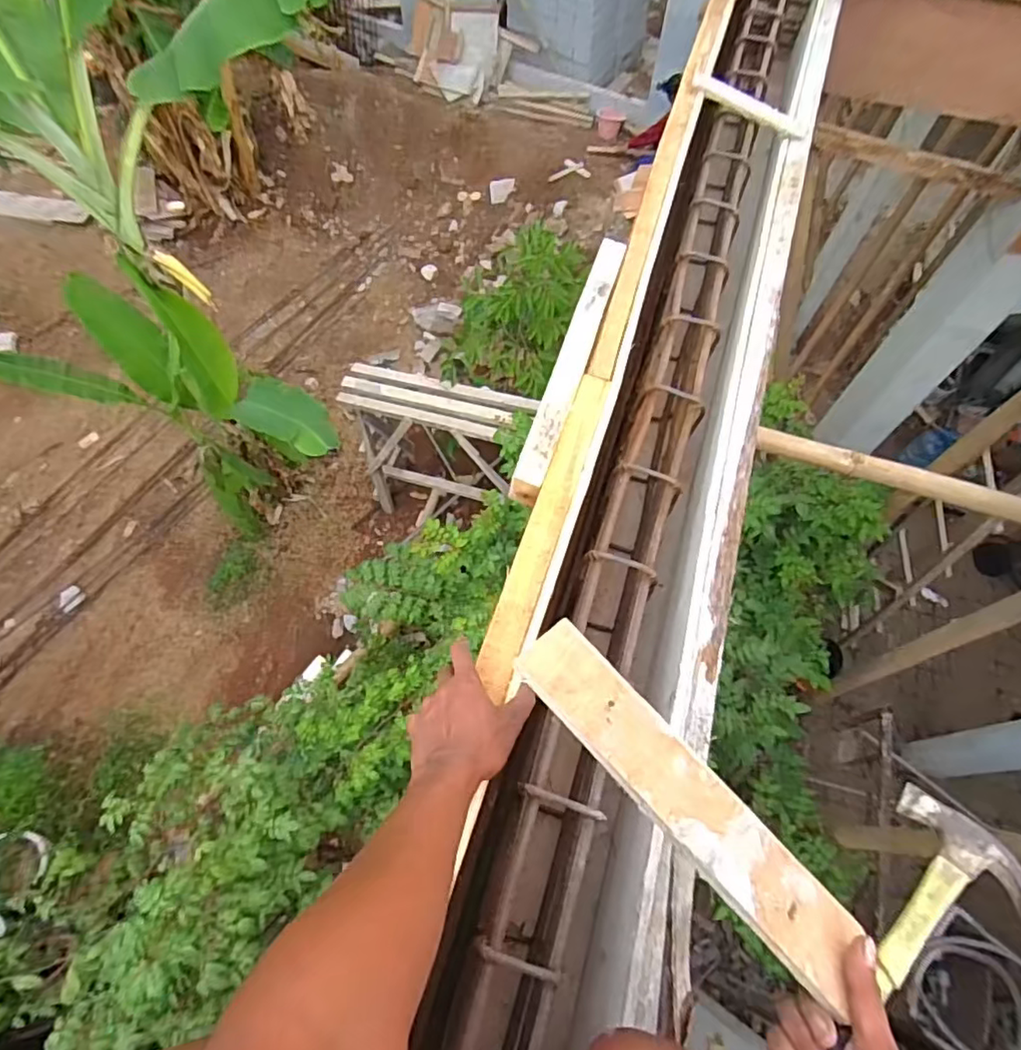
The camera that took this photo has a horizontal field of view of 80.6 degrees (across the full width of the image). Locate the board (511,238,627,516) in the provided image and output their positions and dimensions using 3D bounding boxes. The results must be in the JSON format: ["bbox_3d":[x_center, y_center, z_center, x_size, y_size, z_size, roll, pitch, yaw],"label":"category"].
[{"bbox_3d":[0.087,-0.226,0.820,0.039,0.046,0.439,17,64,7],"label":"board"}]

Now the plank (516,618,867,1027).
[{"bbox_3d":[0.137,0.213,0.486,0.321,0.010,0.076,45,51,15],"label":"plank"}]

